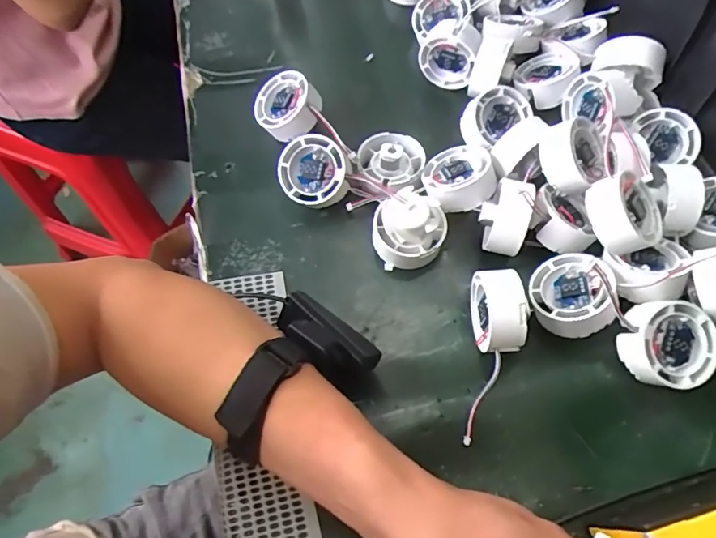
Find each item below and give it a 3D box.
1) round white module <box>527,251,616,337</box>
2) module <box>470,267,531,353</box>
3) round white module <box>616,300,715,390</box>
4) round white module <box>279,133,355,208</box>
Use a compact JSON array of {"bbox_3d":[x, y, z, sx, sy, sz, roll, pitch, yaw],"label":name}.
[{"bbox_3d":[0.148,0.018,0.339,0.052,0.022,0.052,-16,48,19],"label":"round white module"},{"bbox_3d":[0.091,0.029,0.331,0.032,0.052,0.052,-3,64,1],"label":"module"},{"bbox_3d":[0.198,0.048,0.315,0.055,0.026,0.053,0,86,2],"label":"round white module"},{"bbox_3d":[-0.034,-0.078,0.396,0.055,0.027,0.053,1,93,12],"label":"round white module"}]

